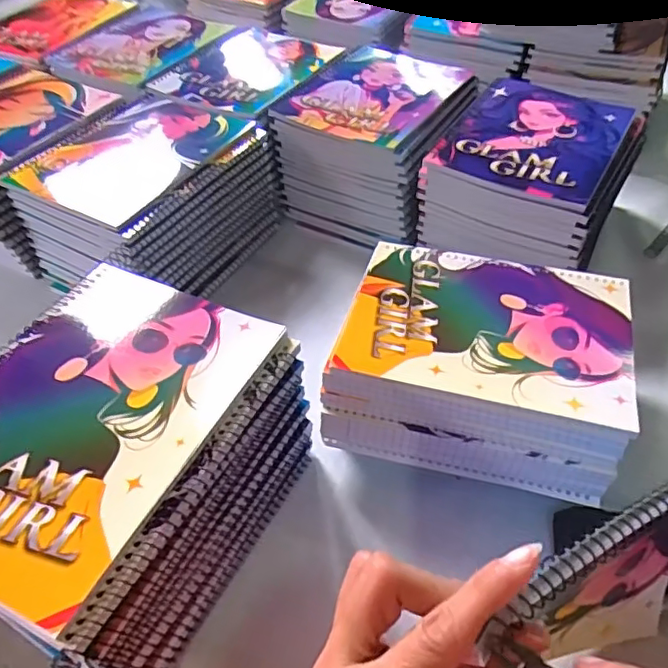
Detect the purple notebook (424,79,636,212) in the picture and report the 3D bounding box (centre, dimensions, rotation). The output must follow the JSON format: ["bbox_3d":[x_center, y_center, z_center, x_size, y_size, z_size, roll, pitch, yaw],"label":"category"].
[{"bbox_3d":[0.196,-0.194,0.559,0.147,0.008,0.195,23,53,22],"label":"purple notebook"}]

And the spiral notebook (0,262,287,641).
[{"bbox_3d":[-0.139,0.040,0.322,0.145,0.010,0.195,18,51,19],"label":"spiral notebook"}]

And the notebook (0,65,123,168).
[{"bbox_3d":[-0.347,-0.228,0.601,0.161,0.009,0.197,23,53,22],"label":"notebook"}]

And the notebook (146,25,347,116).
[{"bbox_3d":[-0.098,-0.318,0.681,0.156,0.008,0.201,19,52,20],"label":"notebook"}]

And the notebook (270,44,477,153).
[{"bbox_3d":[0.048,-0.265,0.635,0.155,0.013,0.200,22,53,22],"label":"notebook"}]

